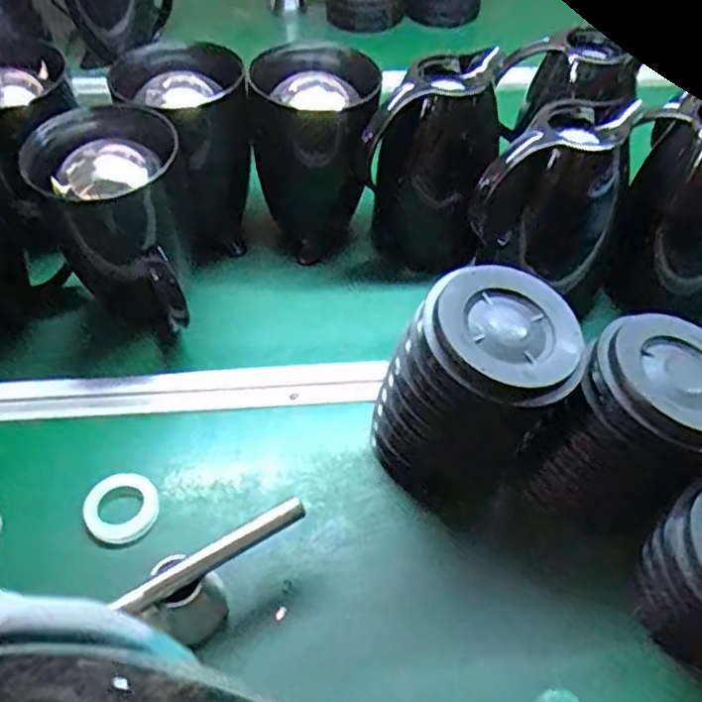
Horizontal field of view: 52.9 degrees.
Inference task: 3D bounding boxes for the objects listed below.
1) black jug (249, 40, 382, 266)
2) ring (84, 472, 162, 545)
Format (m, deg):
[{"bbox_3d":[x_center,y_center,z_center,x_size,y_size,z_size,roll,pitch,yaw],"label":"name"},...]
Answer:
[{"bbox_3d":[-0.038,-0.207,0.753,0.125,0.185,0.117,-5,50,-6],"label":"black jug"},{"bbox_3d":[-0.189,0.127,0.578,0.058,0.011,0.057,1,49,-1],"label":"ring"}]

